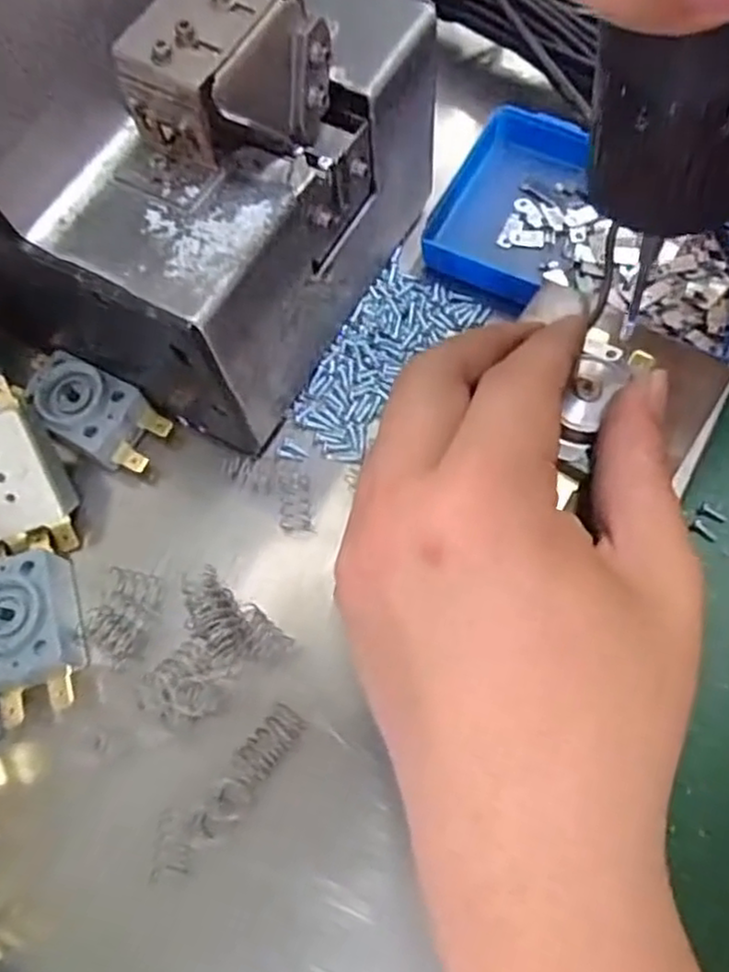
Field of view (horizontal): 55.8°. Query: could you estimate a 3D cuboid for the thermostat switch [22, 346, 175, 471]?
[{"bbox_3d":[-0.091,-0.023,0.237,0.046,0.024,0.027,28,74,12],"label":"thermostat switch"}]

